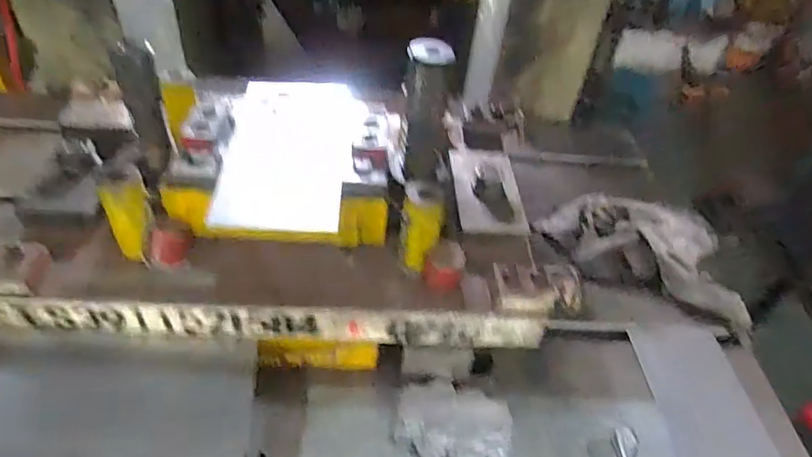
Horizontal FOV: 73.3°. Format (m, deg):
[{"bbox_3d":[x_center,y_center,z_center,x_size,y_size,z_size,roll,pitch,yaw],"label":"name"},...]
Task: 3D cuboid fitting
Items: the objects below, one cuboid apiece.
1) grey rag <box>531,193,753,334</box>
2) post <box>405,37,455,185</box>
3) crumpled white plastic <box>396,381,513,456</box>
[{"bbox_3d":[0.355,0.024,0.799,0.303,0.083,0.146,24,45,17],"label":"grey rag"},{"bbox_3d":[0.022,-0.121,0.603,0.052,0.155,0.038,11,43,4],"label":"post"},{"bbox_3d":[0.053,0.210,0.589,0.121,0.028,0.079,6,42,-2],"label":"crumpled white plastic"}]

